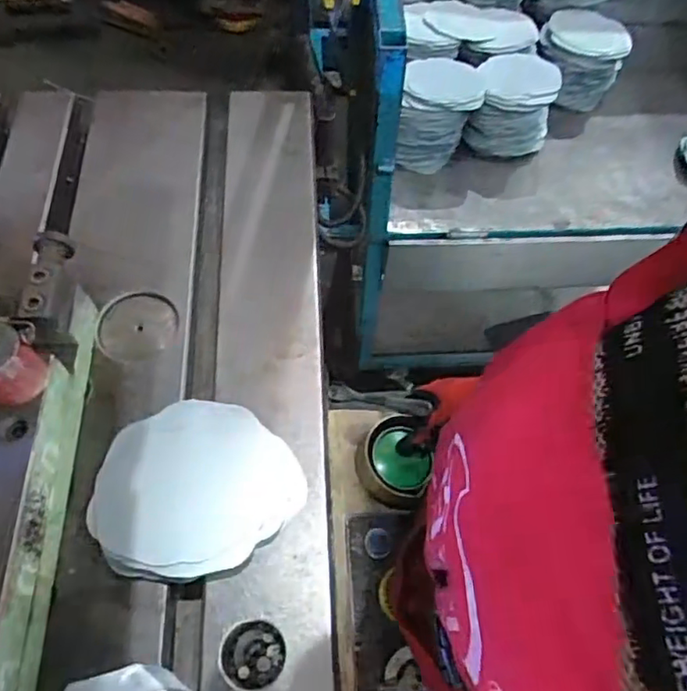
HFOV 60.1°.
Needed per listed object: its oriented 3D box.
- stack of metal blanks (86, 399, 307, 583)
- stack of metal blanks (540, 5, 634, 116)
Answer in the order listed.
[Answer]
[{"bbox_3d":[-0.137,0.132,0.548,0.159,0.048,0.174,38,67,17],"label":"stack of metal blanks"},{"bbox_3d":[0.466,-0.583,1.224,0.154,0.130,0.150,-21,64,-12],"label":"stack of metal blanks"}]

